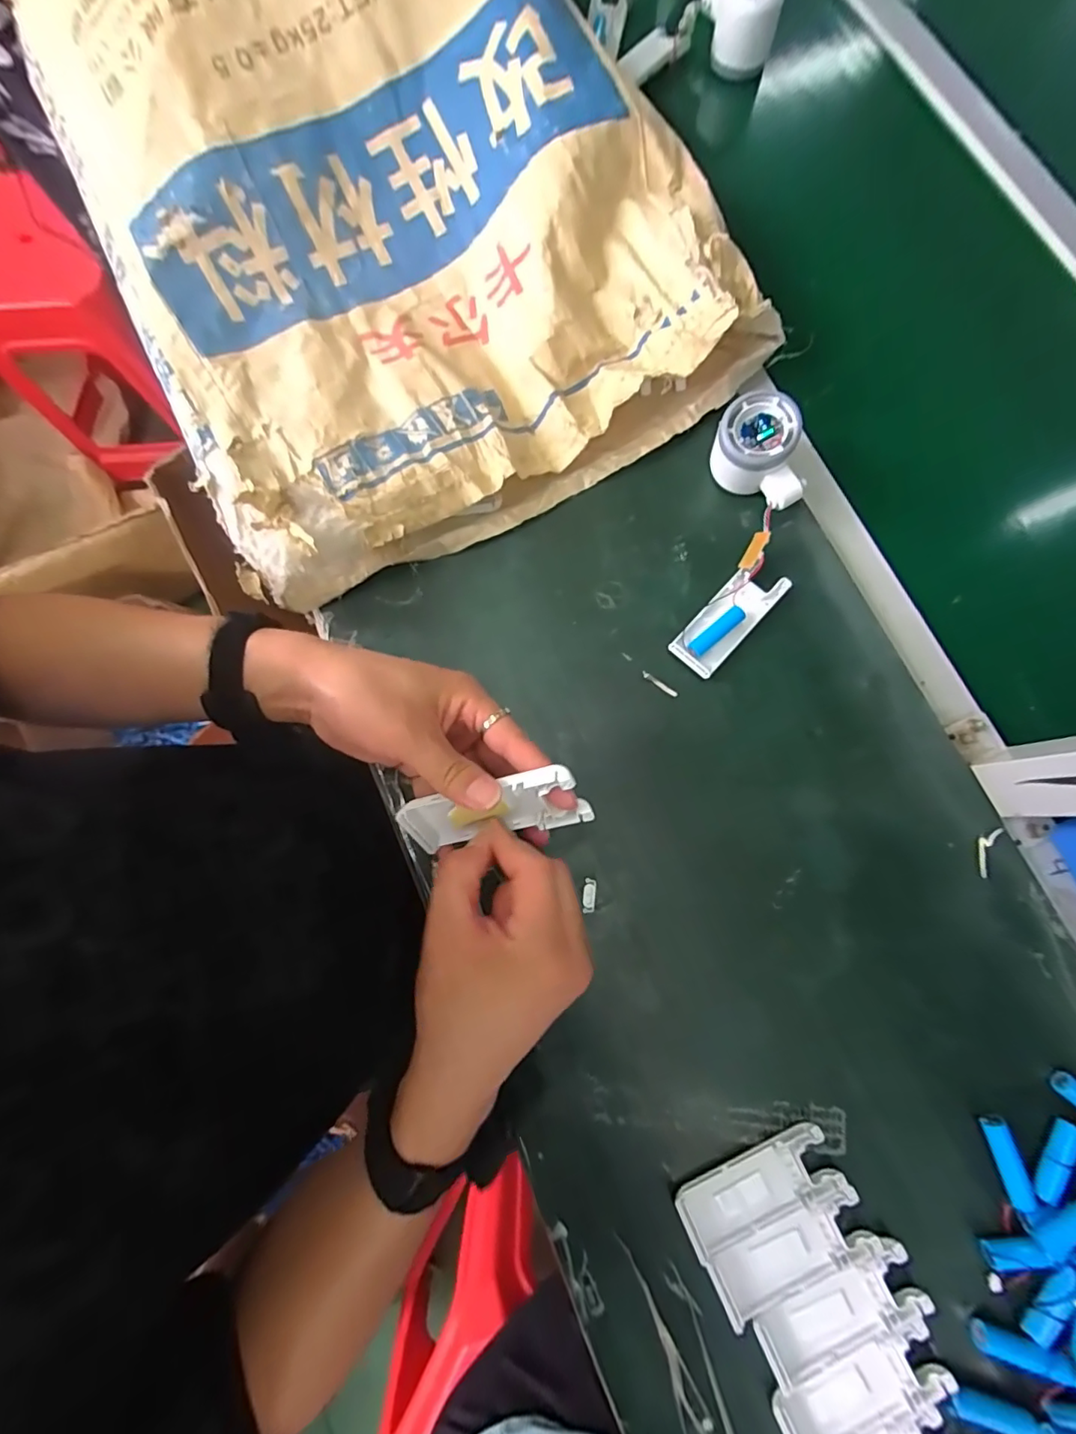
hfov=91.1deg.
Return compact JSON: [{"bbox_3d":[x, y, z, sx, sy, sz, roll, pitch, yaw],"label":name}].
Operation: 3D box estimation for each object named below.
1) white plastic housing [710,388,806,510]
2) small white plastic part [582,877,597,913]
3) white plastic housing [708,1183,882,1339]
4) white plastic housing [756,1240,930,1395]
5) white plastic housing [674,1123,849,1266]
[{"bbox_3d":[0.175,-0.202,0.413,0.077,0.064,0.054,33,80,8],"label":"white plastic housing"},{"bbox_3d":[0.038,0.130,0.386,0.010,0.004,0.024,2,77,2],"label":"small white plastic part"},{"bbox_3d":[0.159,0.336,0.329,0.101,0.009,0.040,-24,78,-4],"label":"white plastic housing"},{"bbox_3d":[0.185,0.365,0.321,0.102,0.008,0.040,-25,78,-4],"label":"white plastic housing"},{"bbox_3d":[0.141,0.303,0.337,0.102,0.013,0.042,-24,78,-4],"label":"white plastic housing"}]

